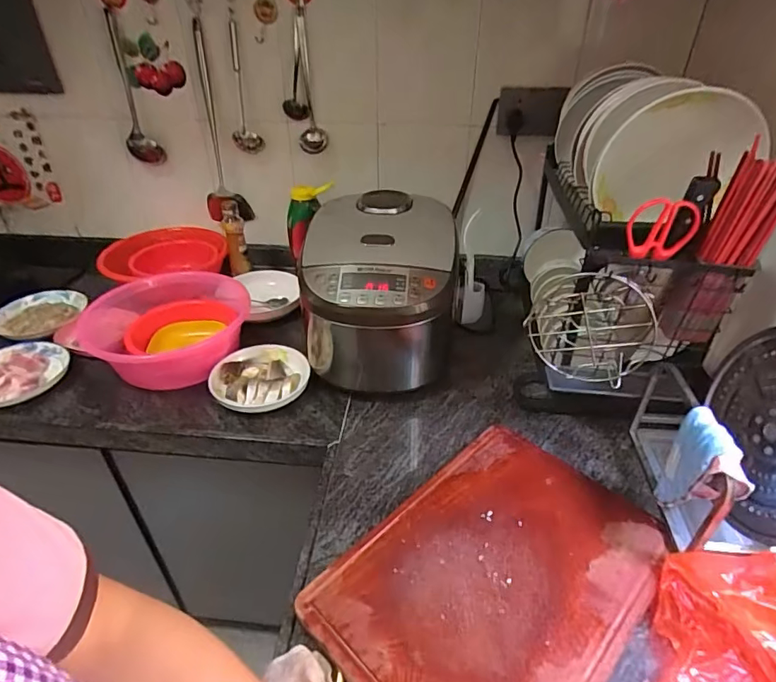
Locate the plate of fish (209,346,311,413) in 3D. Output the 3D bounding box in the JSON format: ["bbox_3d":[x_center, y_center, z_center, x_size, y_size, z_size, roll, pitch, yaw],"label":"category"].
[{"bbox_3d":[-0.225,0.068,0.851,0.168,0.039,0.155,-5,36,-6],"label":"plate of fish"}]

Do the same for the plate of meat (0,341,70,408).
[{"bbox_3d":[-0.671,0.052,0.859,0.187,0.024,0.176,0,36,0],"label":"plate of meat"}]

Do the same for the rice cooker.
[{"bbox_3d":[-0.022,-0.080,0.852,0.251,0.269,0.276,1,36,1],"label":"rice cooker"}]

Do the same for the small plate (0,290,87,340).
[{"bbox_3d":[-0.746,-0.059,1.030,0.154,0.022,0.164,0,36,0],"label":"small plate"}]

